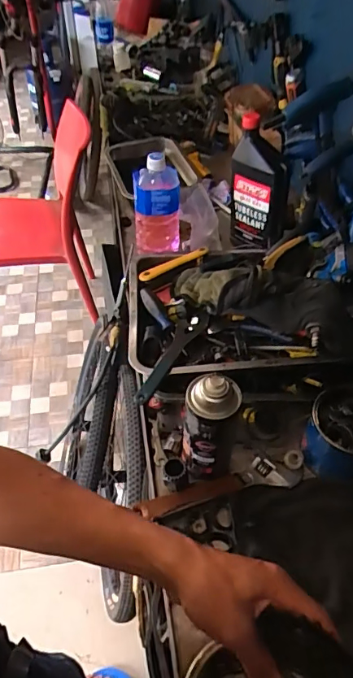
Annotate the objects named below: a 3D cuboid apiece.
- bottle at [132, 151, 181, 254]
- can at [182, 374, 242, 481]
[{"bbox_3d":[-0.035,-0.241,0.858,0.082,0.175,0.069,1,48,-1],"label":"bottle"},{"bbox_3d":[0.039,0.112,0.580,0.061,0.191,0.056,1,48,-1],"label":"can"}]

